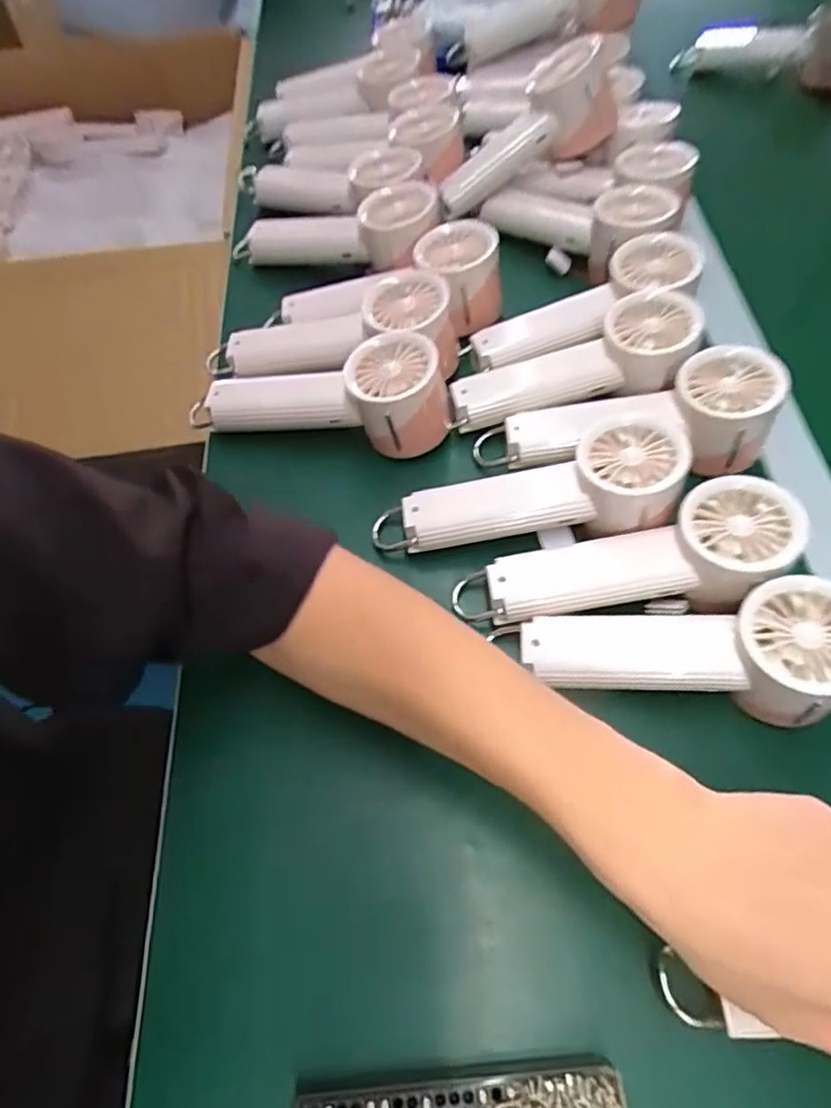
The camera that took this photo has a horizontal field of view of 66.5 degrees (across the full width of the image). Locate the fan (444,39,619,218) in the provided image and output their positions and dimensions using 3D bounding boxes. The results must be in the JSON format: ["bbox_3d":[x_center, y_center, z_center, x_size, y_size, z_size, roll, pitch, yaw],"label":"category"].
[{"bbox_3d":[0.090,-0.355,0.541,0.170,0.060,0.069,-33,63,11],"label":"fan"}]

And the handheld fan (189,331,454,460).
[{"bbox_3d":[-0.071,-0.104,0.454,0.183,0.070,0.060,-2,60,15],"label":"handheld fan"}]

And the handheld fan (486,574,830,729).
[{"bbox_3d":[0.143,0.056,0.347,0.177,0.045,0.060,-5,60,18],"label":"handheld fan"}]

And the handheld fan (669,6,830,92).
[{"bbox_3d":[0.382,-0.542,0.691,0.192,0.076,0.058,11,61,23],"label":"handheld fan"}]

